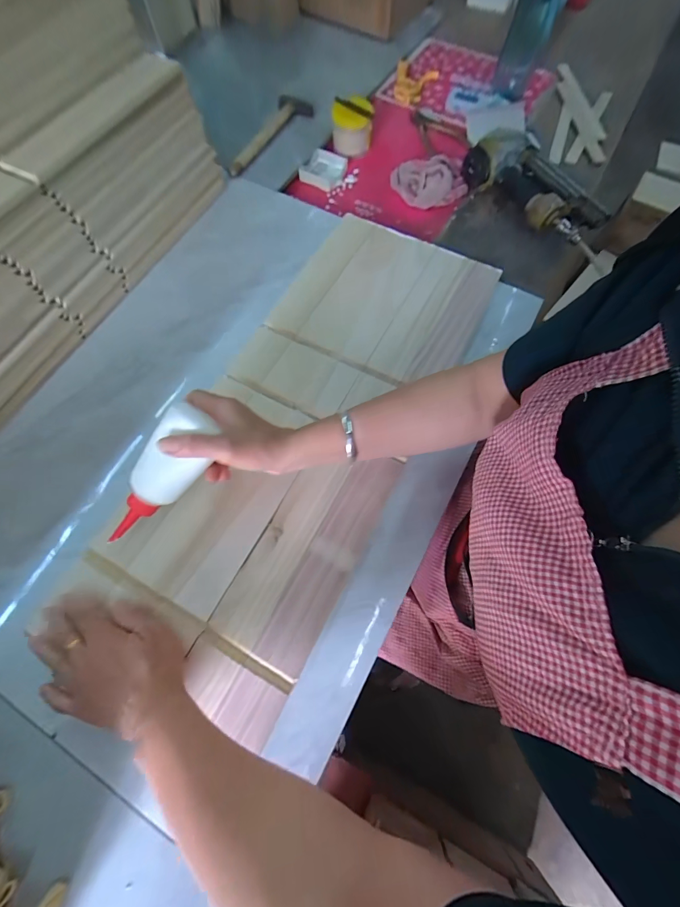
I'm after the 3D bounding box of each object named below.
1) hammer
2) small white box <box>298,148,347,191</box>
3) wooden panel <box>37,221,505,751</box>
[{"bbox_3d":[-0.128,-0.617,0.669,0.071,0.026,0.250,20,70,7],"label":"hammer"},{"bbox_3d":[-0.033,-0.559,0.670,0.078,0.028,0.074,19,70,6],"label":"small white box"},{"bbox_3d":[-0.029,-0.060,0.469,0.311,0.017,0.697,21,71,7],"label":"wooden panel"}]

